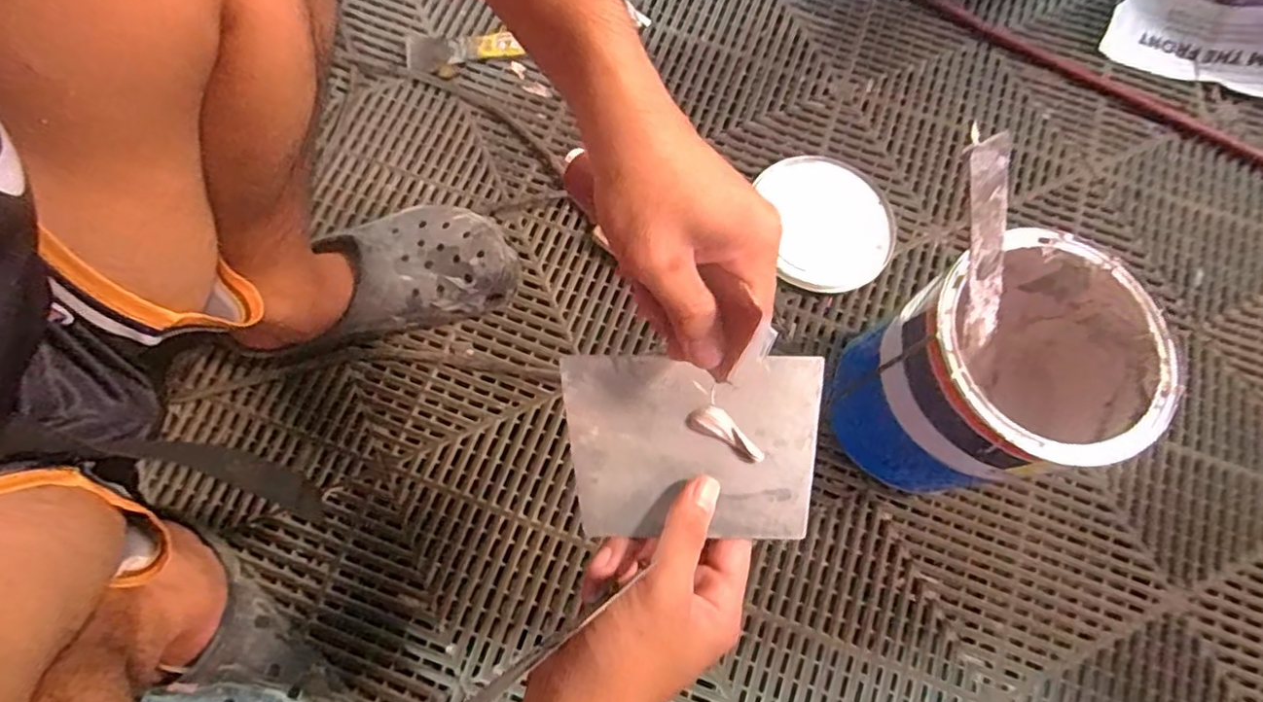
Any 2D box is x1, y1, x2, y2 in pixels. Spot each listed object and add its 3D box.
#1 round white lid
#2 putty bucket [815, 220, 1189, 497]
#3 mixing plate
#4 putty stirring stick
[{"bbox_3d":[0.209,-0.133,0.659,0.135,0.017,0.143,0,73,-1],"label":"round white lid"},{"bbox_3d":[0.285,0.024,0.513,0.179,0.197,0.155,-2,73,-1],"label":"putty bucket"},{"bbox_3d":[0.032,0.049,0.343,0.136,0.008,0.095,1,72,2],"label":"mixing plate"},{"bbox_3d":[0.234,-0.061,0.425,0.025,0.188,0.006,-22,47,8],"label":"putty stirring stick"}]

